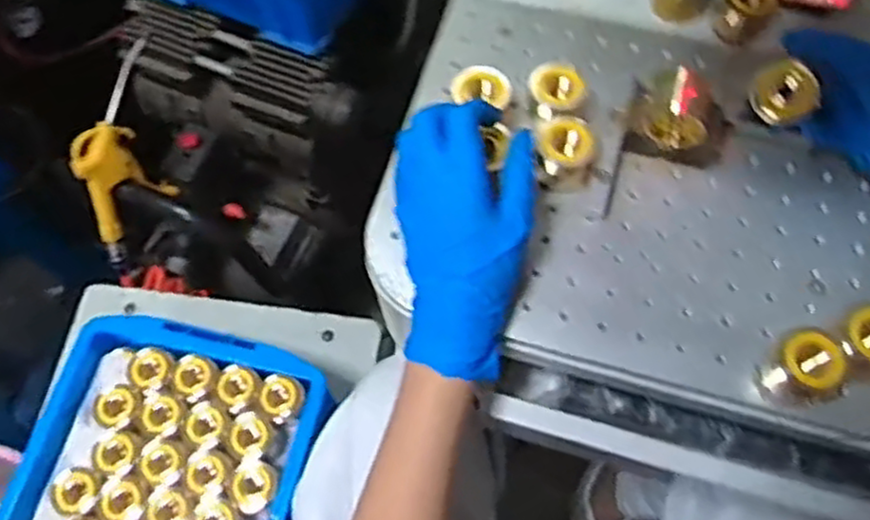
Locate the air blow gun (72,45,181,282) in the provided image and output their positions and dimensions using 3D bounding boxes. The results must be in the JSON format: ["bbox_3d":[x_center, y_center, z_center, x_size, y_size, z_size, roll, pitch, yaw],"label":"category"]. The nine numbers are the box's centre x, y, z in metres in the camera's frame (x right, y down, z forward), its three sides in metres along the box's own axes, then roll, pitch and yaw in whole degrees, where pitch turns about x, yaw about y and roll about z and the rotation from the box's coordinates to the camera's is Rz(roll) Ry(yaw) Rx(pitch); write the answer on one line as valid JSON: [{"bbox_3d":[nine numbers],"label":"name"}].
[{"bbox_3d":[-0.333,-0.101,0.796,0.029,0.250,0.102,33,49,31],"label":"air blow gun"}]

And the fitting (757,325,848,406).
[{"bbox_3d":[0.221,0.065,0.443,0.038,0.045,0.038,-1,67,2],"label":"fitting"}]

